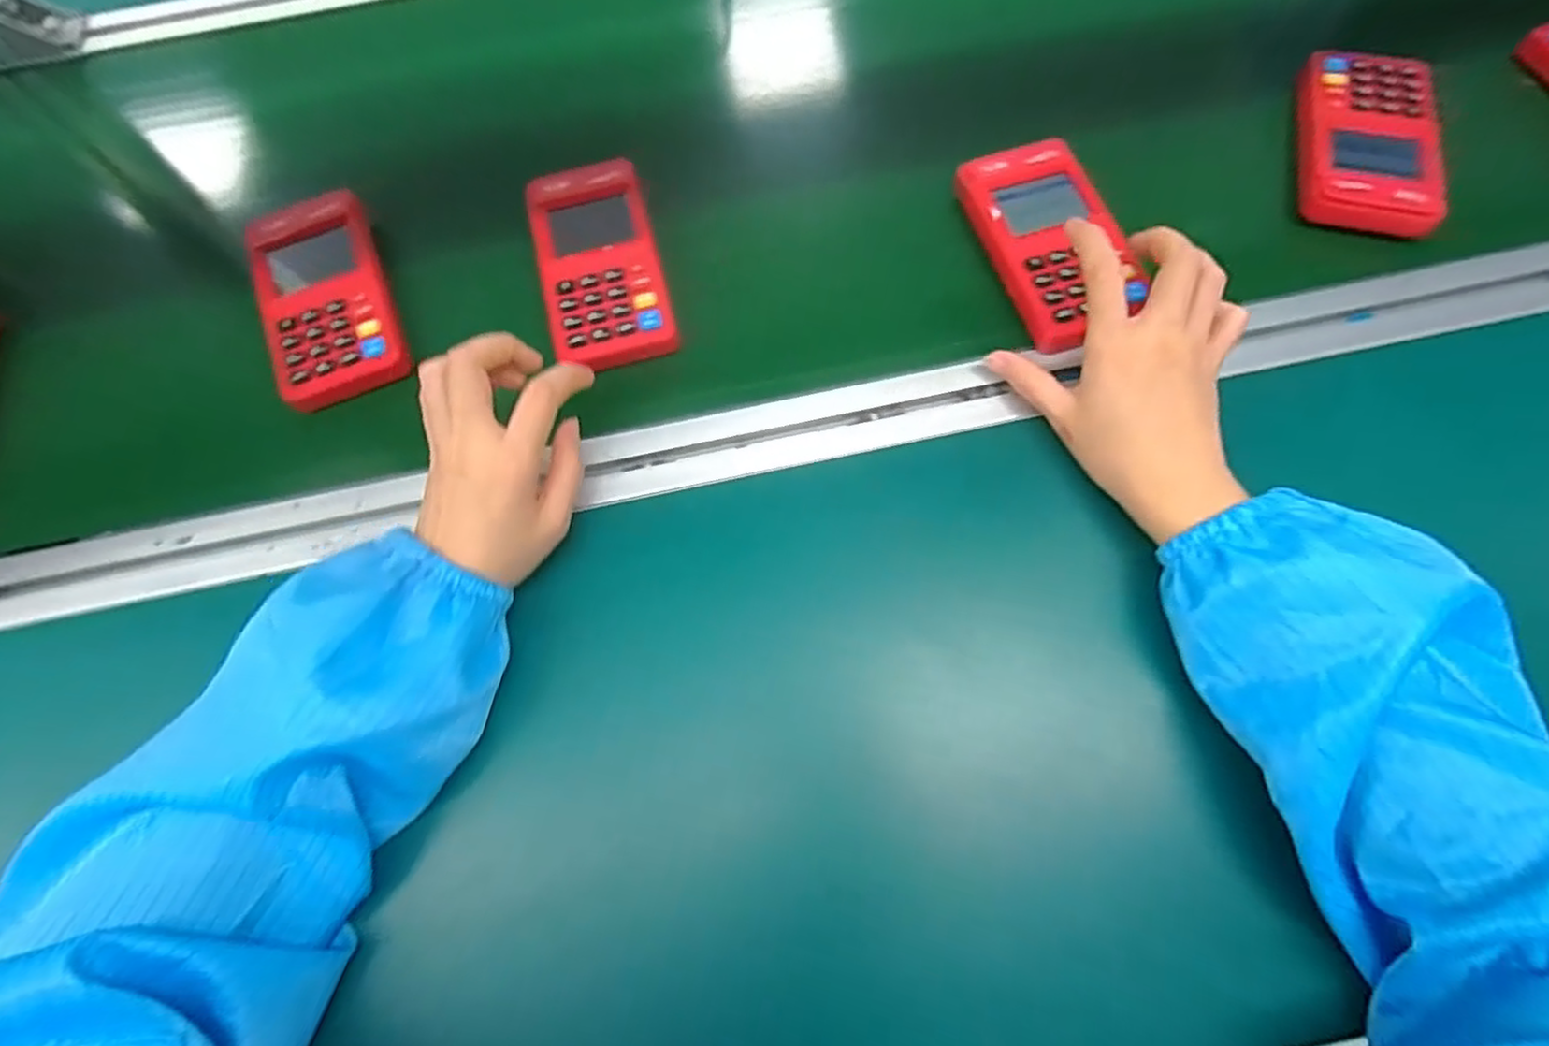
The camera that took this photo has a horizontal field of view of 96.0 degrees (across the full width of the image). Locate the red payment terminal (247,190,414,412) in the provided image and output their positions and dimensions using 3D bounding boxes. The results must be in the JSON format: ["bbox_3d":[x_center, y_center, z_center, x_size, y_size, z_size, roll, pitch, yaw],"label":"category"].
[{"bbox_3d":[-0.272,-0.139,0.423,0.069,0.021,0.138,-22,71,-6],"label":"red payment terminal"}]

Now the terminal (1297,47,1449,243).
[{"bbox_3d":[0.362,-0.236,0.428,0.069,0.028,0.130,11,71,6],"label":"terminal"}]

